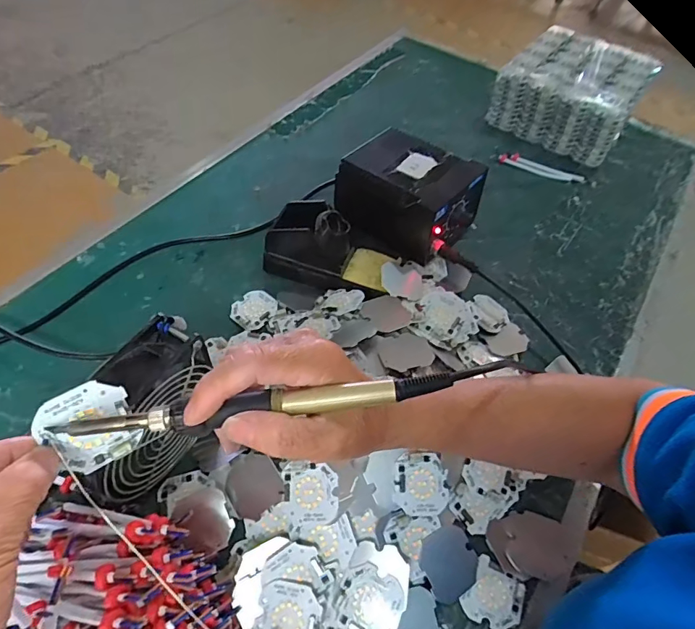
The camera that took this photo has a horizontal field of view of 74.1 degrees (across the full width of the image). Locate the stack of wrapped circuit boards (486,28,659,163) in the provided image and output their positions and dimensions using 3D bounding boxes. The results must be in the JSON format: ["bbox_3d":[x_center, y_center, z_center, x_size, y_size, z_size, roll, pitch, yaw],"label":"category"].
[{"bbox_3d":[0.358,-0.358,0.733,0.186,0.079,0.221,31,58,16],"label":"stack of wrapped circuit boards"}]

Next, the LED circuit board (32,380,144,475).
[{"bbox_3d":[-0.139,0.062,0.253,0.042,0.046,0.008,-32,26,-24],"label":"LED circuit board"}]

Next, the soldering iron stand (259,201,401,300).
[{"bbox_3d":[-0.021,-0.074,0.510,0.141,0.070,0.080,11,54,2],"label":"soldering iron stand"}]

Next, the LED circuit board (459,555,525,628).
[{"bbox_3d":[0.115,0.220,0.358,0.040,0.005,0.043,31,58,16],"label":"LED circuit board"}]

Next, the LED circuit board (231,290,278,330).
[{"bbox_3d":[-0.100,-0.006,0.495,0.046,0.005,0.047,37,59,19],"label":"LED circuit board"}]

